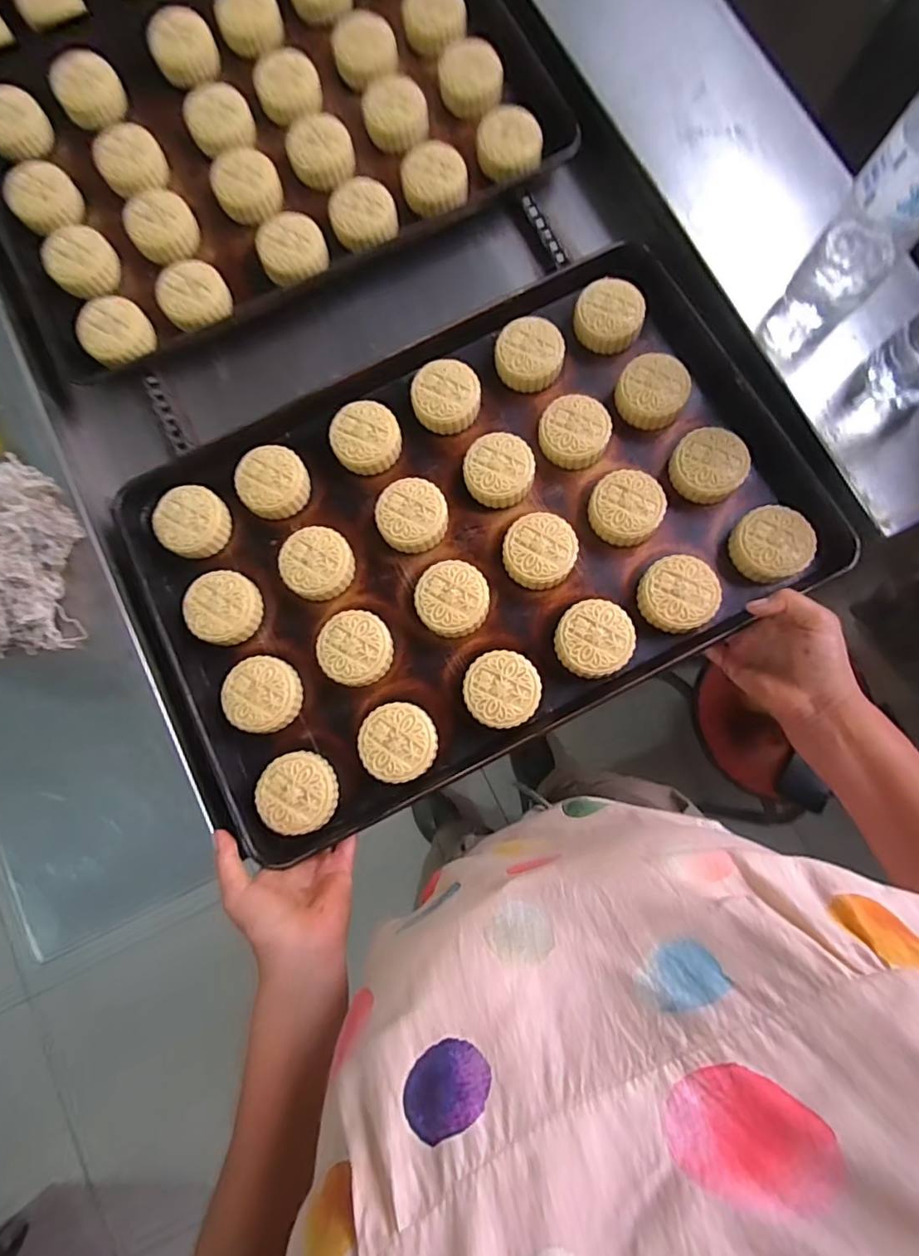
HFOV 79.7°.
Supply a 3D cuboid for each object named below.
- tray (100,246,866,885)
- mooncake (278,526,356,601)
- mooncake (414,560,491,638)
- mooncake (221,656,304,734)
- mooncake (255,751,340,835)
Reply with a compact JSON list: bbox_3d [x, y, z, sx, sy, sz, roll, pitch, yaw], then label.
[{"bbox_3d":[0.009,-0.090,0.526,0.601,0.043,0.388,-28,79,-2],"label":"tray"},{"bbox_3d":[-0.136,-0.061,0.522,0.064,0.032,0.063,1,67,-2],"label":"mooncake"},{"bbox_3d":[-0.006,-0.026,0.507,0.068,0.022,0.068,0,80,2],"label":"mooncake"},{"bbox_3d":[-0.178,0.059,0.497,0.067,0.024,0.064,1,67,-2],"label":"mooncake"},{"bbox_3d":[-0.141,0.142,0.474,0.066,0.018,0.065,-10,68,-7],"label":"mooncake"}]

